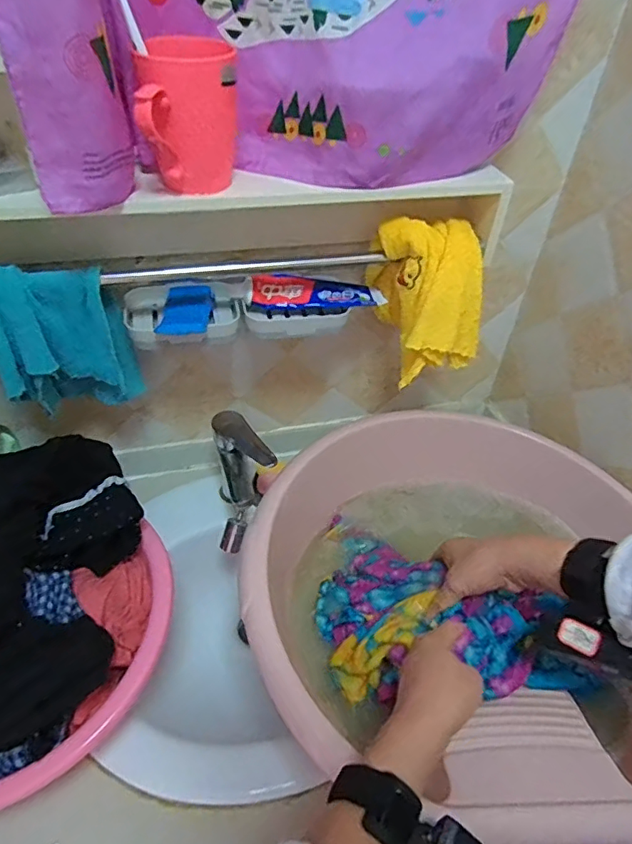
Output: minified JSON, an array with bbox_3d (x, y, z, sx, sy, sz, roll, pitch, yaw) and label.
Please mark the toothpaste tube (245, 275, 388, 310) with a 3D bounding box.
[{"bbox_3d":[0.000,-0.157,0.637,0.168,0.033,0.043,-4,44,-8],"label":"toothpaste tube"}]

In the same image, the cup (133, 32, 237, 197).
[{"bbox_3d":[-0.110,-0.259,0.460,0.082,0.113,0.093,-1,44,-5],"label":"cup"}]

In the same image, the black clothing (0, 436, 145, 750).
[{"bbox_3d":[-0.294,0.145,0.537,0.171,0.124,0.342,4,43,0],"label":"black clothing"}]

